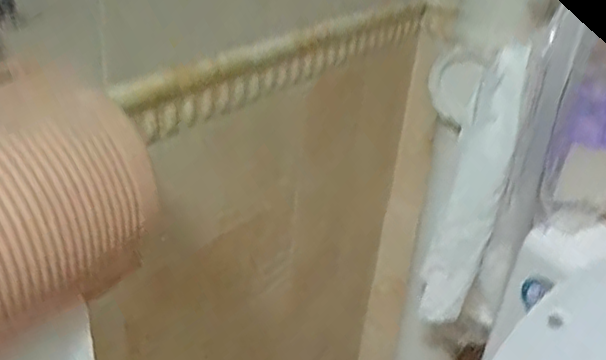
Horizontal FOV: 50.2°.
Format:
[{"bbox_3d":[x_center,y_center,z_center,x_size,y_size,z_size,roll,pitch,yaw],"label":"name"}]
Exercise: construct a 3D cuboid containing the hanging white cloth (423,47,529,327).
[{"bbox_3d":[0.212,0.019,0.793,0.060,0.370,0.020,14,19,5],"label":"hanging white cloth"}]

